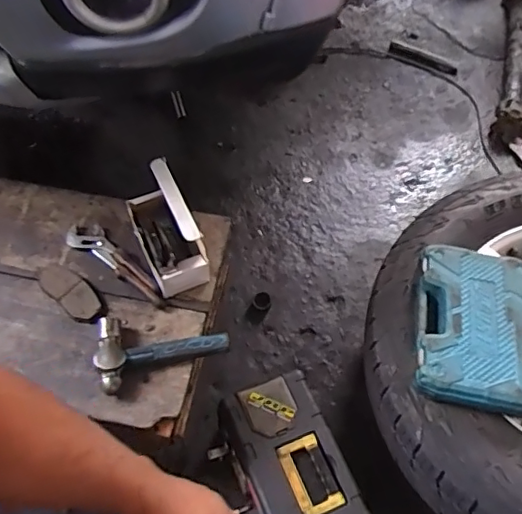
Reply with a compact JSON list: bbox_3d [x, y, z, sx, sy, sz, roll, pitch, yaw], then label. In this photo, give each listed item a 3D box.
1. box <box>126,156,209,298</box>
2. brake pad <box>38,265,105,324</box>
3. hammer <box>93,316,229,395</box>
[{"bbox_3d":[-0.157,-0.044,0.917,0.087,0.141,0.161,-22,61,-16],"label":"box"},{"bbox_3d":[-0.312,0.060,0.927,0.151,0.017,0.057,40,64,20],"label":"brake pad"},{"bbox_3d":[-0.161,0.126,0.878,0.202,0.030,0.113,-19,61,-14],"label":"hammer"}]

